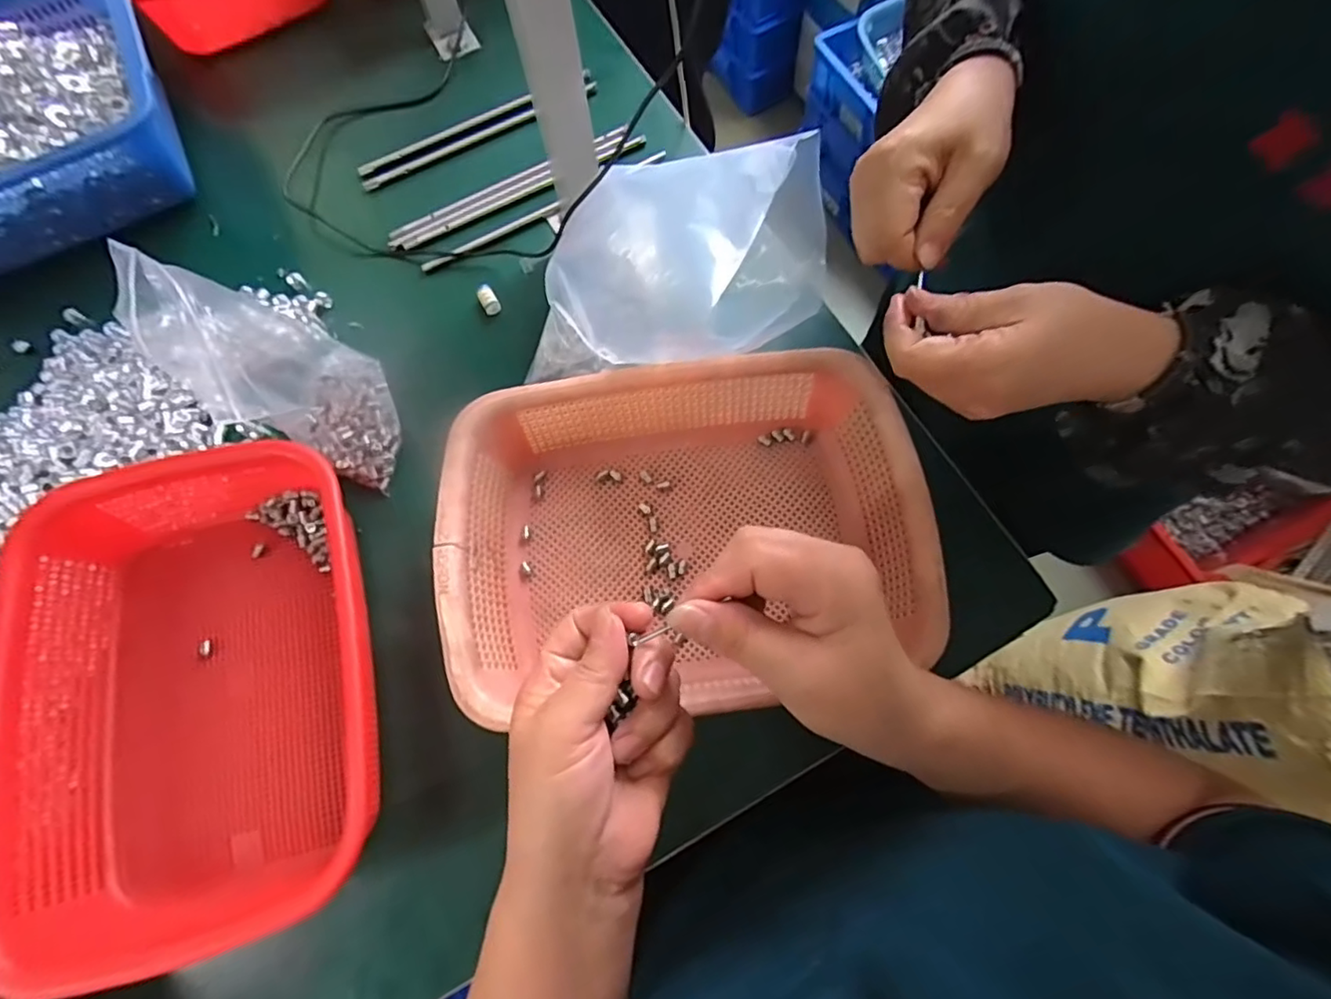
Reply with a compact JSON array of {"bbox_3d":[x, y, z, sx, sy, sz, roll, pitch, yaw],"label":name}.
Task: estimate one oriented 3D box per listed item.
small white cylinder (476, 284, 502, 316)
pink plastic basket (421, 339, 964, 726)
[{"bbox_3d":[-0.152,-0.171,0.518,0.015,0.017,0.026,-29,73,-7],"label":"small white cylinder"},{"bbox_3d":[0.007,0.022,0.398,0.290,0.083,0.209,-6,70,2],"label":"pink plastic basket"}]

